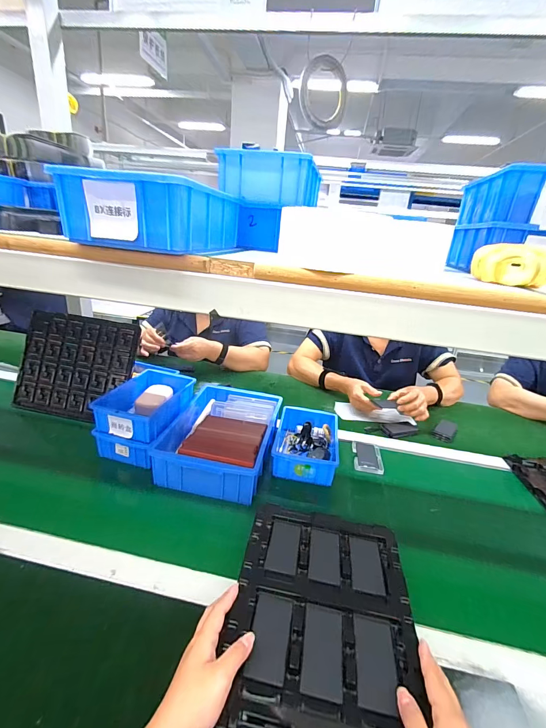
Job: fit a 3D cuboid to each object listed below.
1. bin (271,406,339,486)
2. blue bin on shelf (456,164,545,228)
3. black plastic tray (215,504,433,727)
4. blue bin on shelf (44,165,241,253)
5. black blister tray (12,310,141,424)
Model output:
[{"bbox_3d":[0.075,0.176,0.754,0.133,0.057,0.215,8,22,6],"label":"bin"},{"bbox_3d":[0.345,-0.216,0.451,0.128,0.057,0.168,8,22,6],"label":"blue bin on shelf"},{"bbox_3d":[0.059,0.306,0.417,0.211,0.028,0.280,9,22,9],"label":"black plastic tray"},{"bbox_3d":[-0.124,-0.165,0.375,0.130,0.058,0.181,8,22,6],"label":"blue bin on shelf"},{"bbox_3d":[-0.495,0.006,0.830,0.304,0.249,0.016,10,-4,7],"label":"black blister tray"}]

